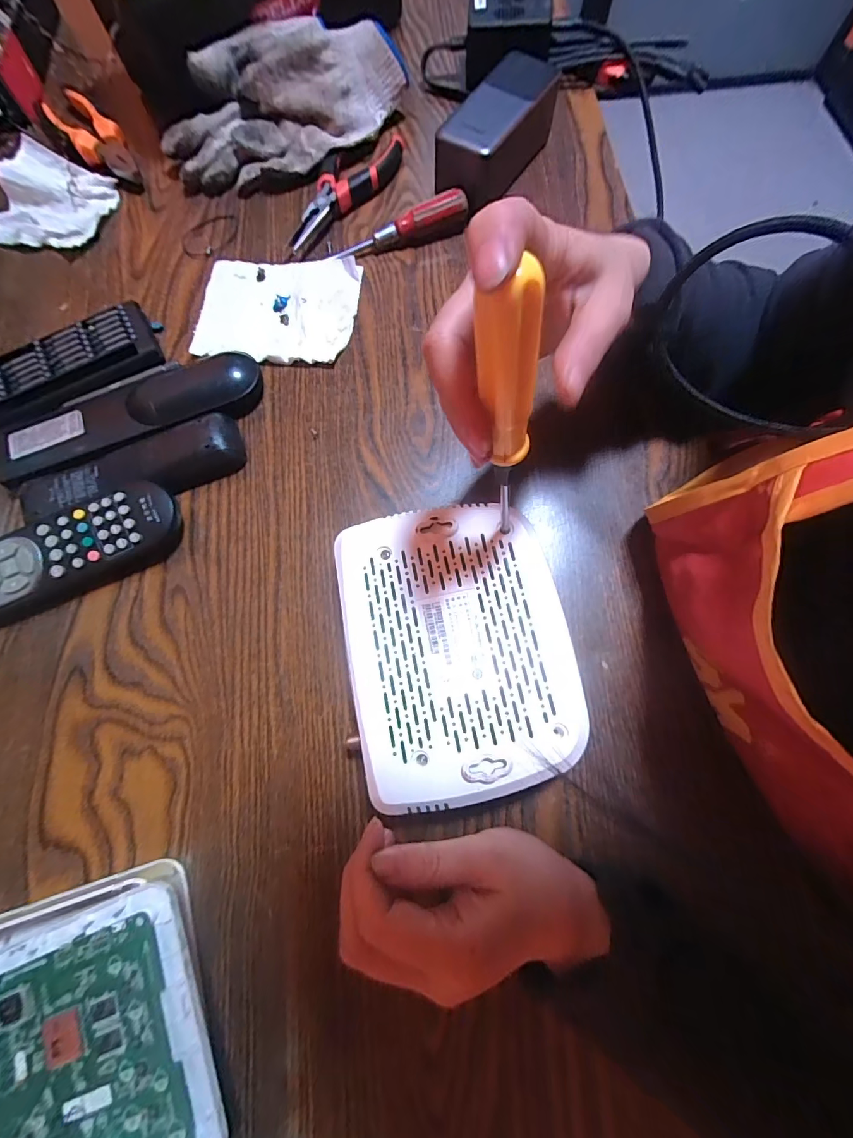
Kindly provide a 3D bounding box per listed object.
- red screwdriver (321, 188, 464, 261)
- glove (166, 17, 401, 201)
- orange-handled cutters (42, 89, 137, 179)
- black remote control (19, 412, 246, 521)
[{"bbox_3d":[-0.025,-0.288,0.360,0.119,0.025,0.021,-20,75,-4],"label":"red screwdriver"},{"bbox_3d":[-0.128,-0.417,0.385,0.212,0.055,0.124,-44,78,-10],"label":"glove"},{"bbox_3d":[-0.313,-0.407,0.400,0.042,0.021,0.129,-39,77,-9],"label":"orange-handled cutters"},{"bbox_3d":[-0.203,-0.069,0.301,0.145,0.020,0.040,-24,75,-5],"label":"black remote control"}]

